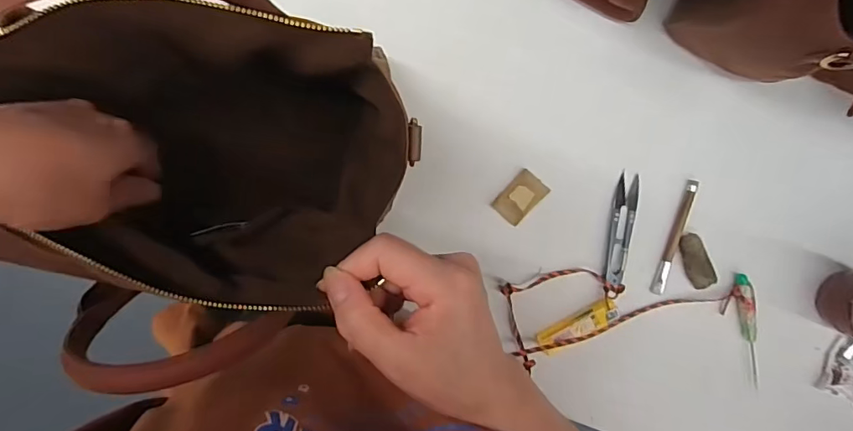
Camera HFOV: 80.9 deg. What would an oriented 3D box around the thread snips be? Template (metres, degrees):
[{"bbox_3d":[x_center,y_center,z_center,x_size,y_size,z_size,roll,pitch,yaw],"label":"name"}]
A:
[{"bbox_3d":[0.182,0.014,0.466,0.022,0.005,0.102,10,94,-5],"label":"thread snips"}]

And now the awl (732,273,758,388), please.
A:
[{"bbox_3d":[0.314,0.114,0.484,0.014,0.011,0.114,-14,96,-3],"label":"awl"}]

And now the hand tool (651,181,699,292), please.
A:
[{"bbox_3d":[0.235,0.021,0.471,0.012,0.008,0.111,16,93,-6],"label":"hand tool"}]

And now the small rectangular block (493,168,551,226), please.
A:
[{"bbox_3d":[0.087,-0.016,0.461,0.032,0.010,0.046,41,91,-6],"label":"small rectangular block"}]

